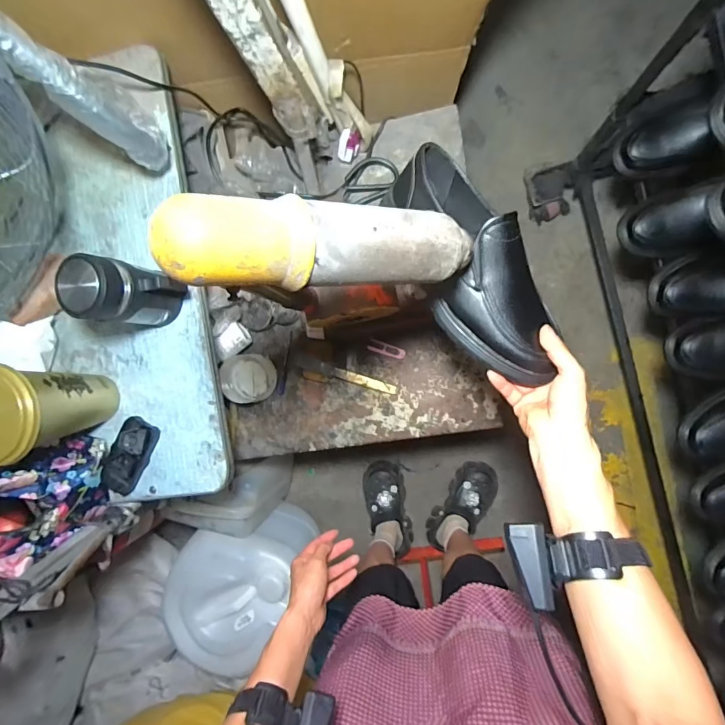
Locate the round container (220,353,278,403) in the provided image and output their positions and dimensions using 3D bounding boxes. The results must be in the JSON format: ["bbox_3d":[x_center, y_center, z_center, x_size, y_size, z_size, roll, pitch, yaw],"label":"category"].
[{"bbox_3d":[-0.207,0.026,0.766,0.087,0.058,0.088,0,93,8],"label":"round container"}]

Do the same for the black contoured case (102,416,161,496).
[{"bbox_3d":[-0.343,0.138,0.621,0.052,0.024,0.119,30,97,6],"label":"black contoured case"}]

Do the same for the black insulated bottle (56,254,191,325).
[{"bbox_3d":[-0.299,-0.087,0.545,0.095,0.152,0.076,17,95,7],"label":"black insulated bottle"}]

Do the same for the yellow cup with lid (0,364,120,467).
[{"bbox_3d":[-0.417,0.059,0.559,0.107,0.177,0.110,-22,90,9],"label":"yellow cup with lid"}]

